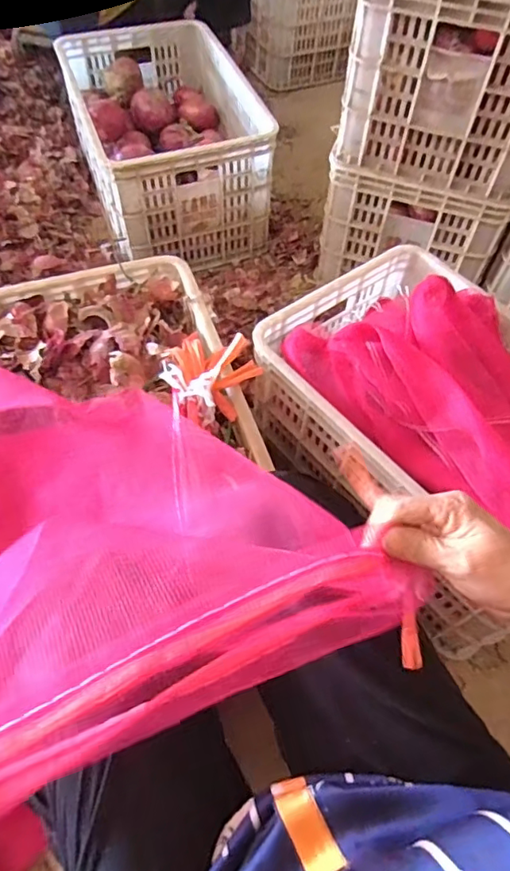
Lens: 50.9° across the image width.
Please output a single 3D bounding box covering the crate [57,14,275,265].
[{"bbox_3d":[-0.218,-0.704,1.283,0.351,0.271,0.574,-16,61,-12],"label":"crate"}]

